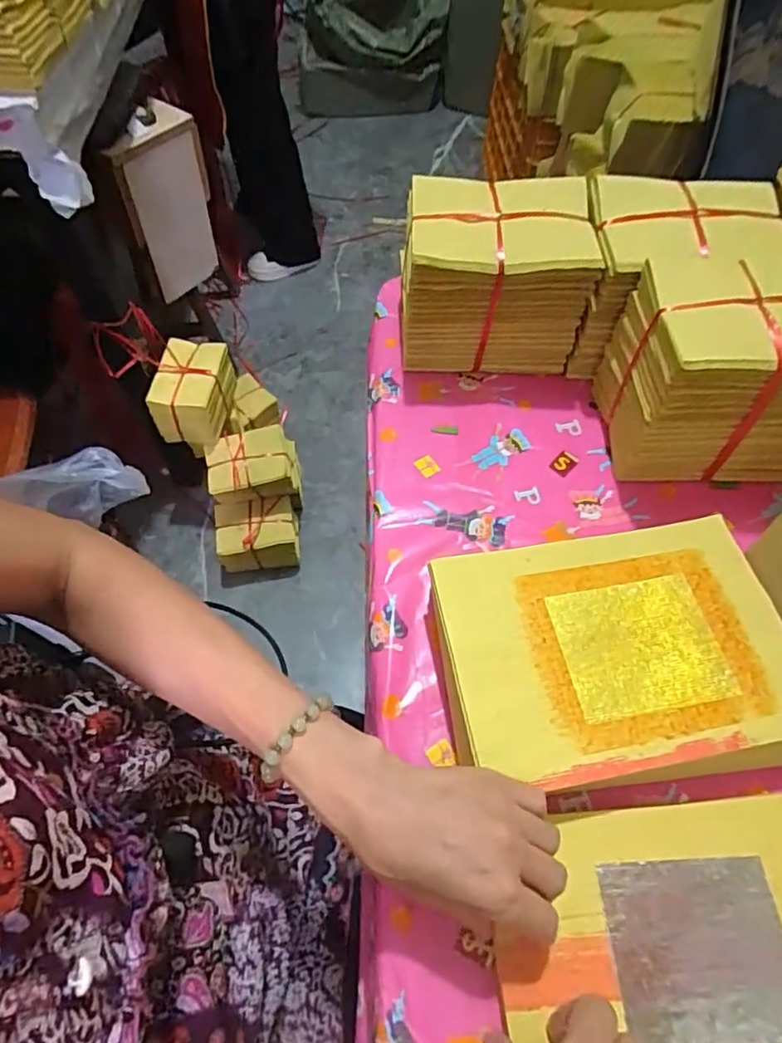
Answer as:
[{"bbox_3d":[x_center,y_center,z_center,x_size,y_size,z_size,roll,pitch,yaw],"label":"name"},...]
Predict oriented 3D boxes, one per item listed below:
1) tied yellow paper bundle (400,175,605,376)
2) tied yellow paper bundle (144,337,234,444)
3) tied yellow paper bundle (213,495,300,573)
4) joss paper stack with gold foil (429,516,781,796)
[{"bbox_3d":[0.095,-0.226,0.555,0.164,0.141,0.109,1,60,-1],"label":"tied yellow paper bundle"},{"bbox_3d":[-0.393,-0.259,1.164,0.120,0.123,0.159,10,60,4],"label":"tied yellow paper bundle"},{"bbox_3d":[-0.289,0.037,1.281,0.173,0.138,0.120,-8,60,-6],"label":"tied yellow paper bundle"},{"bbox_3d":[0.153,0.096,0.414,0.236,0.058,0.165,-8,60,-6],"label":"joss paper stack with gold foil"}]

